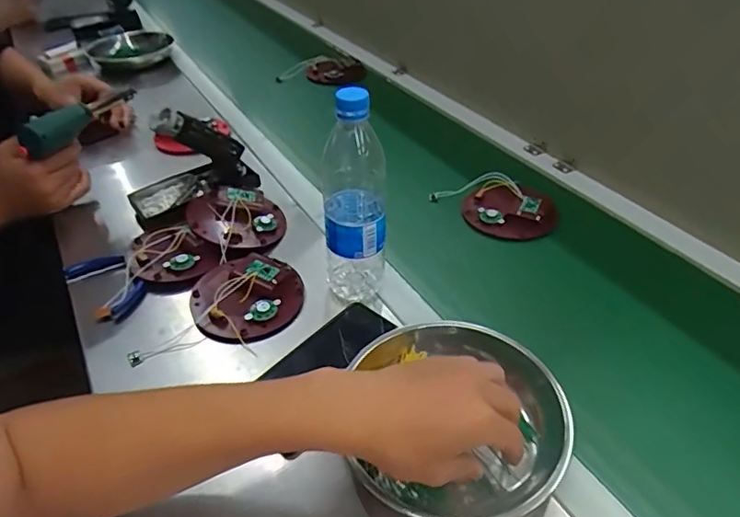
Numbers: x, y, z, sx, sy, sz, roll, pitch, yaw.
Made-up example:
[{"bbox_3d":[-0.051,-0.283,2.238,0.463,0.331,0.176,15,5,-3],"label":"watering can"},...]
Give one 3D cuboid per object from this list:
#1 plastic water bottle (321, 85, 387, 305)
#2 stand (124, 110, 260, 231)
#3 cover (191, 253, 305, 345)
[{"bbox_3d":[-0.017,-0.055,0.537,0.063,0.231,0.064,-5,40,-3],"label":"plastic water bottle"},{"bbox_3d":[-0.241,-0.137,0.697,0.164,0.110,0.095,-18,43,-18],"label":"stand"},{"bbox_3d":[-0.134,0.037,0.582,0.116,0.025,0.113,-12,41,-11],"label":"cover"}]

